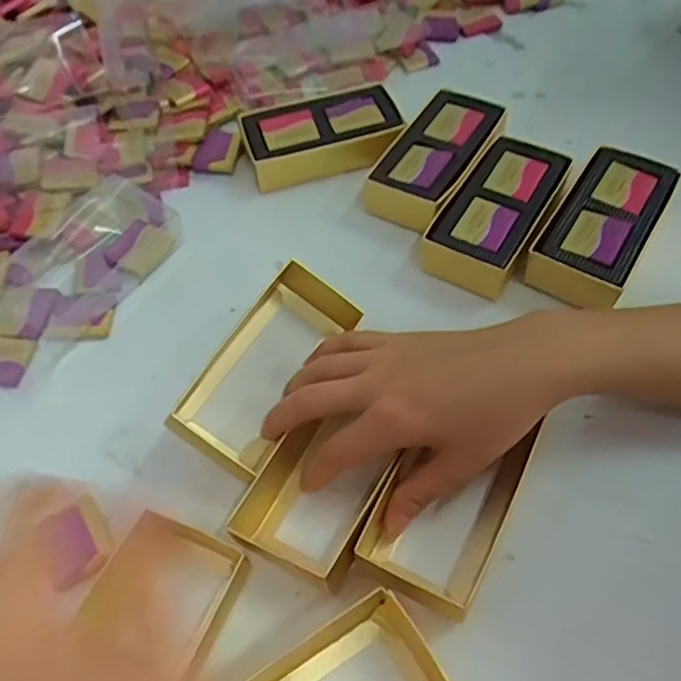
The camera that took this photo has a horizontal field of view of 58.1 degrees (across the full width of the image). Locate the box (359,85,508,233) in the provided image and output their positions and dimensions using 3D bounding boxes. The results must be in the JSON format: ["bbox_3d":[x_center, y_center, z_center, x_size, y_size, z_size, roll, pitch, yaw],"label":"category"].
[{"bbox_3d":[0.069,-0.131,0.440,0.060,0.034,0.123,27,62,20],"label":"box"}]

